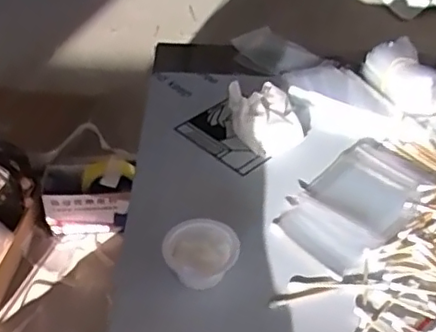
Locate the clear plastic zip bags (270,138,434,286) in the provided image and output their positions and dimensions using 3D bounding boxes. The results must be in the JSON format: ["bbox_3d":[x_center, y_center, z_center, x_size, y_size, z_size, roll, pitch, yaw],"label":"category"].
[{"bbox_3d":[0.117,0.027,0.507,0.081,0.008,0.148,31,54,33],"label":"clear plastic zip bags"}]

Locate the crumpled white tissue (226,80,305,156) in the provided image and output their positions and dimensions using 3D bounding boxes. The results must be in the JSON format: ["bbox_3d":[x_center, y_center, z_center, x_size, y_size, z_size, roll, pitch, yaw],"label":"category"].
[{"bbox_3d":[0.045,-0.046,0.573,0.067,0.041,0.071,-9,44,-14],"label":"crumpled white tissue"}]

